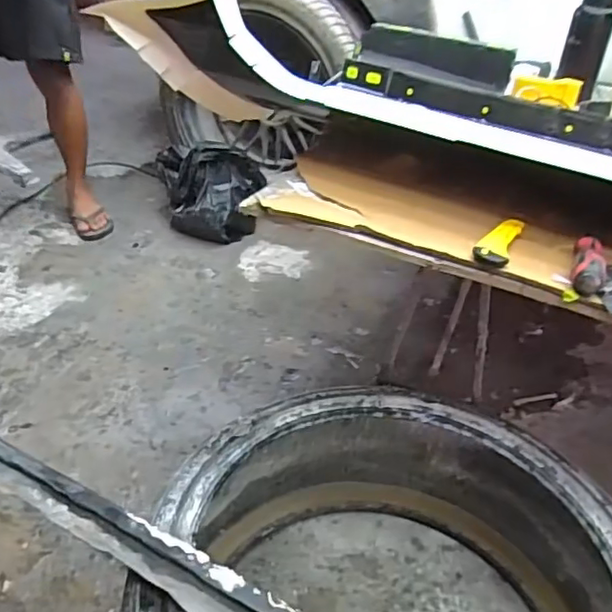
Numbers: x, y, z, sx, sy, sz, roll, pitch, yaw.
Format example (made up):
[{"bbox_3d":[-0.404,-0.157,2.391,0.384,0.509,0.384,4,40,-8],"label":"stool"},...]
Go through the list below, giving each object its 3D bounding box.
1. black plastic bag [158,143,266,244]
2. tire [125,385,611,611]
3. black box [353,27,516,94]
[{"bbox_3d":[-0.287,-0.349,1.828,0.303,0.238,0.264,-4,35,-12],"label":"black plastic bag"},{"bbox_3d":[0.114,0.388,0.753,0.583,0.246,0.628,10,34,7],"label":"tire"},{"bbox_3d":[0.282,-0.541,1.309,0.330,0.085,0.067,17,36,17],"label":"black box"}]

